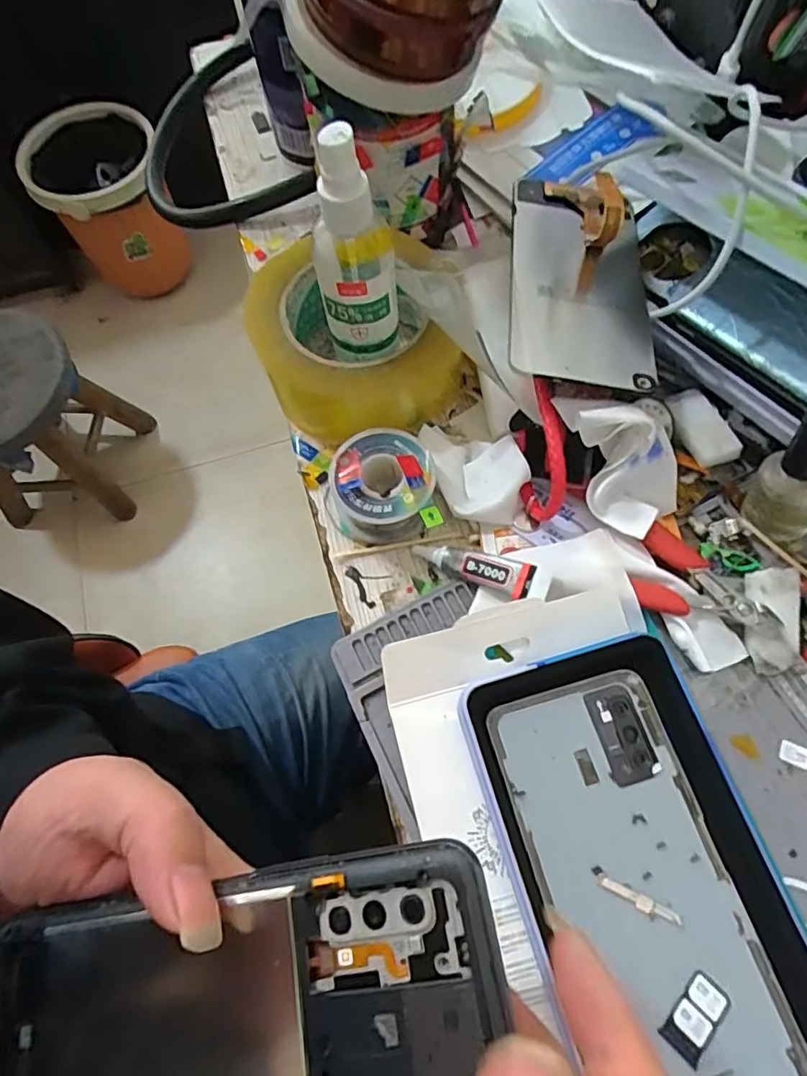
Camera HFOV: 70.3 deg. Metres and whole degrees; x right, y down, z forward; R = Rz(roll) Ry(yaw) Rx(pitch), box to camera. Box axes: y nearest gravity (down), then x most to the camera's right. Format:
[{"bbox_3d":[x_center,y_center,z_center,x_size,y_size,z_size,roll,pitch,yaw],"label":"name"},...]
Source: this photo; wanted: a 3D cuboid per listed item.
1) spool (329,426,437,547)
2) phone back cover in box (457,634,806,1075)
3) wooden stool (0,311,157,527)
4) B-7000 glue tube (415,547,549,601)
[{"bbox_3d":[-0.011,-0.028,0.305,0.052,0.031,0.053,-1,68,2],"label":"spool"},{"bbox_3d":[0.098,0.140,0.232,0.102,0.023,0.183,-16,69,-4],"label":"phone back cover in box"},{"bbox_3d":[-0.640,-0.201,1.002,0.250,0.281,0.248,-3,68,1],"label":"wooden stool"},{"bbox_3d":[0.037,0.015,0.288,0.071,0.007,0.018,15,69,27],"label":"B-7000 glue tube"}]

